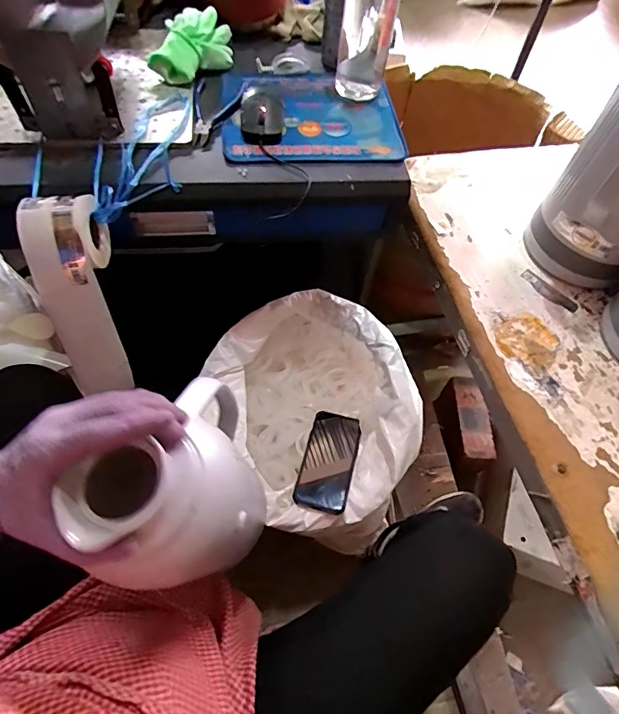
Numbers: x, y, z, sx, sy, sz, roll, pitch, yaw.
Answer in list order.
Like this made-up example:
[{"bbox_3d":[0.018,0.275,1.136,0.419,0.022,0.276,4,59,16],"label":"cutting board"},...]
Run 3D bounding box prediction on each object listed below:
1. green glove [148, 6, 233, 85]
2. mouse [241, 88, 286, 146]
[{"bbox_3d":[-0.171,-0.473,0.669,0.076,0.063,0.139,29,61,14],"label":"green glove"},{"bbox_3d":[-0.067,-0.347,0.640,0.063,0.037,0.094,-1,58,-4],"label":"mouse"}]

